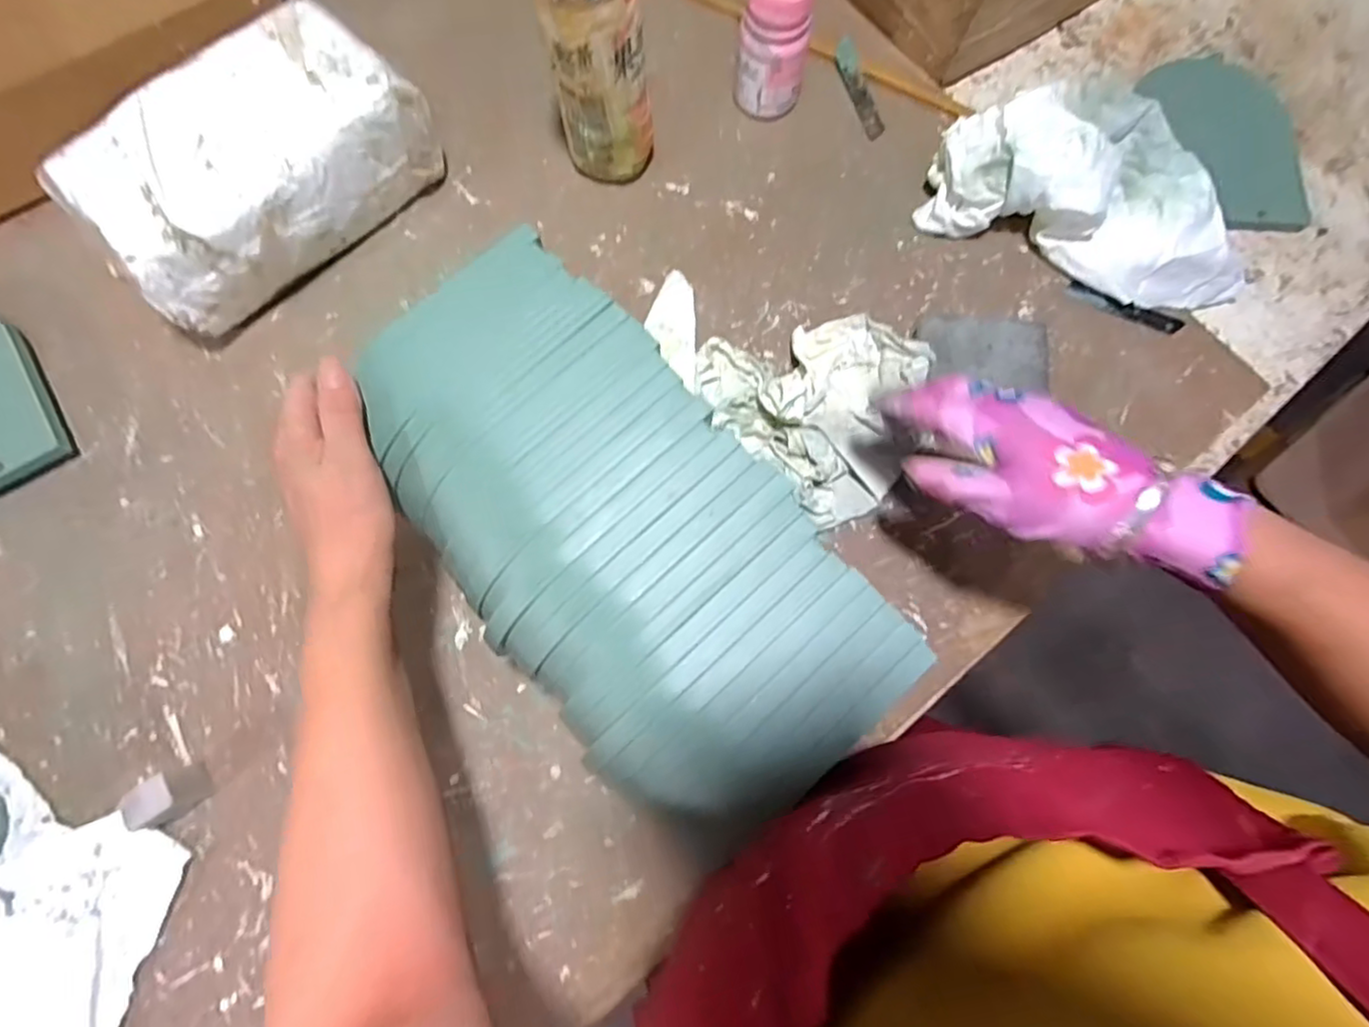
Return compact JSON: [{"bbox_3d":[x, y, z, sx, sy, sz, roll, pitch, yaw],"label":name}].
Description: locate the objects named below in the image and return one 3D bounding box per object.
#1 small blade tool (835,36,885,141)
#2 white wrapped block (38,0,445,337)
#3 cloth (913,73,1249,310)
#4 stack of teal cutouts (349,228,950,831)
[{"bbox_3d":[0.159,-0.389,0.560,0.022,0.008,0.102,-16,78,-4],"label":"small blade tool"},{"bbox_3d":[-0.321,-0.258,0.474,0.111,0.112,0.241,44,81,8],"label":"white wrapped block"},{"bbox_3d":[0.342,-0.259,0.488,0.272,0.078,0.134,26,79,5],"label":"cloth"},{"bbox_3d":[-0.044,0.009,0.329,0.166,0.044,0.318,-38,81,-8],"label":"stack of teal cutouts"}]

